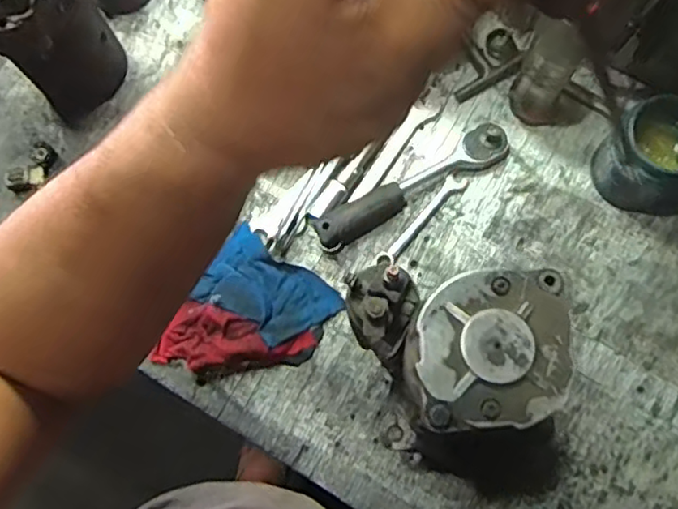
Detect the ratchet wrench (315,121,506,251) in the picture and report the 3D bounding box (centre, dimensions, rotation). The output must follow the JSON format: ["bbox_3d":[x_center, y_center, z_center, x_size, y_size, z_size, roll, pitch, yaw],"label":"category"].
[{"bbox_3d":[0.082,-0.079,0.698,0.238,0.037,0.041,-28,76,-6],"label":"ratchet wrench"}]

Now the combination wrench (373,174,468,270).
[{"bbox_3d":[0.092,-0.037,0.704,0.021,0.010,0.142,42,80,11],"label":"combination wrench"}]

